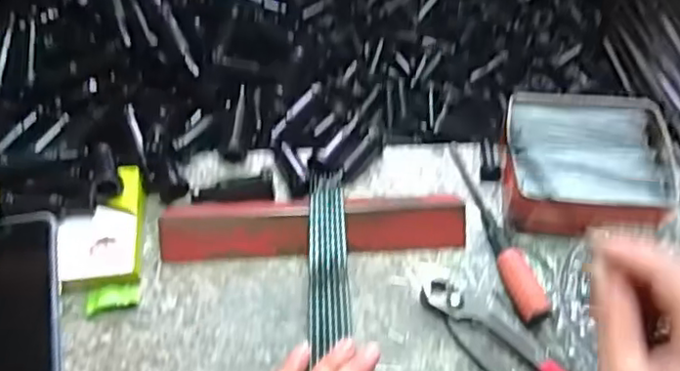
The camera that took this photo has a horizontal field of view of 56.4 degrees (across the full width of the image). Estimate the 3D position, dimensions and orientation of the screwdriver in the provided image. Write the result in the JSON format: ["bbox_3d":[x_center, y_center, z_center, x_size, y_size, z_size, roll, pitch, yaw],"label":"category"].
[{"bbox_3d":[0.123,0.027,0.482,0.026,0.020,0.159,-10,58,-7],"label":"screwdriver"}]

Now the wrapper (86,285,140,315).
[{"bbox_3d":[-0.163,0.079,0.453,0.037,0.013,0.021,-6,58,-5],"label":"wrapper"}]

